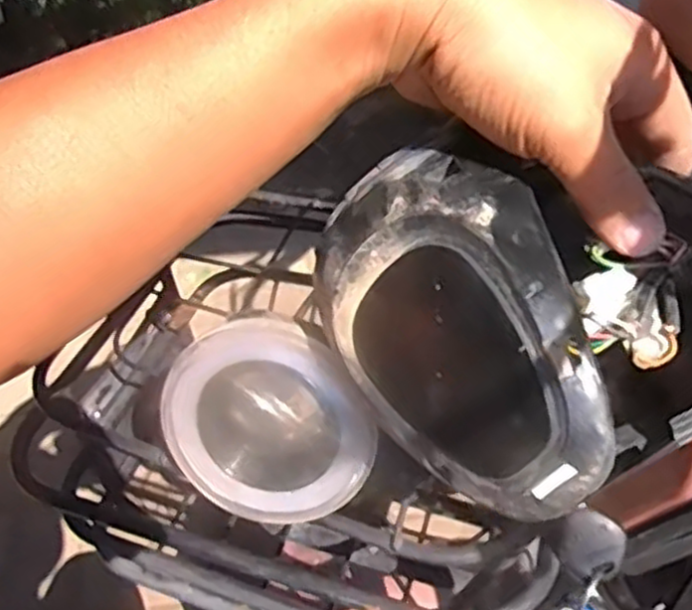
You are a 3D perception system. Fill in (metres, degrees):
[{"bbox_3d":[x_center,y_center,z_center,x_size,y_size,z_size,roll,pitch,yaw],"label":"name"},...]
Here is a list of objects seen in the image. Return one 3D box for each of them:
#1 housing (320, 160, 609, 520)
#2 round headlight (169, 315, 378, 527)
[{"bbox_3d":[0.047,0.009,0.274,0.048,0.087,0.133,-8,67,-55],"label":"housing"},{"bbox_3d":[-0.031,0.050,0.350,0.091,0.100,0.032,7,19,8],"label":"round headlight"}]

